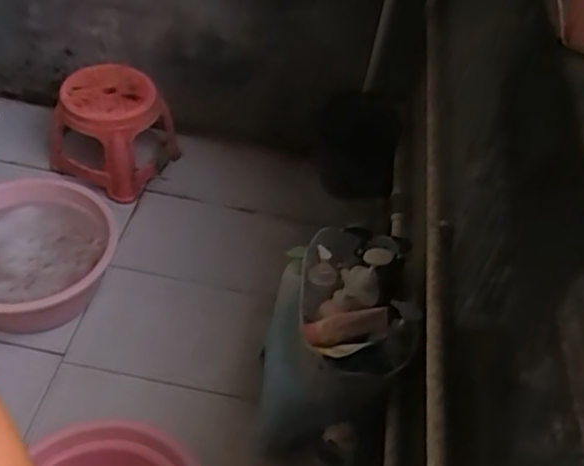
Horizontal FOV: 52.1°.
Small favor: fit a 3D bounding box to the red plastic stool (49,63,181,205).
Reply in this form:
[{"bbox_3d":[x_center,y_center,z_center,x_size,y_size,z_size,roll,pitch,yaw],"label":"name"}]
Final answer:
[{"bbox_3d":[-0.468,-0.292,1.599,0.250,0.265,0.284,21,49,12],"label":"red plastic stool"}]

